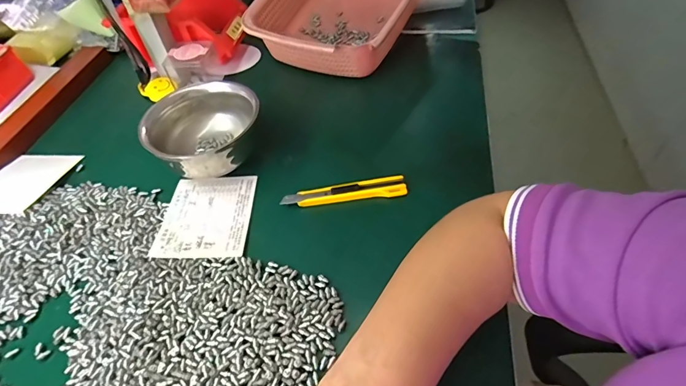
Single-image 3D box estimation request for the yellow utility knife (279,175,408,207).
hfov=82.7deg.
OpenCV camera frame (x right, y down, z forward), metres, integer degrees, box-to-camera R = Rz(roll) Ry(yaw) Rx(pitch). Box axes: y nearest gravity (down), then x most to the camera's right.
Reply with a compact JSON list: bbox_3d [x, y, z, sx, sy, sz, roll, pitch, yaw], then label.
[{"bbox_3d":[0.001,0.000,0.408,0.128,0.011,0.019,-7,49,-1],"label":"yellow utility knife"}]

